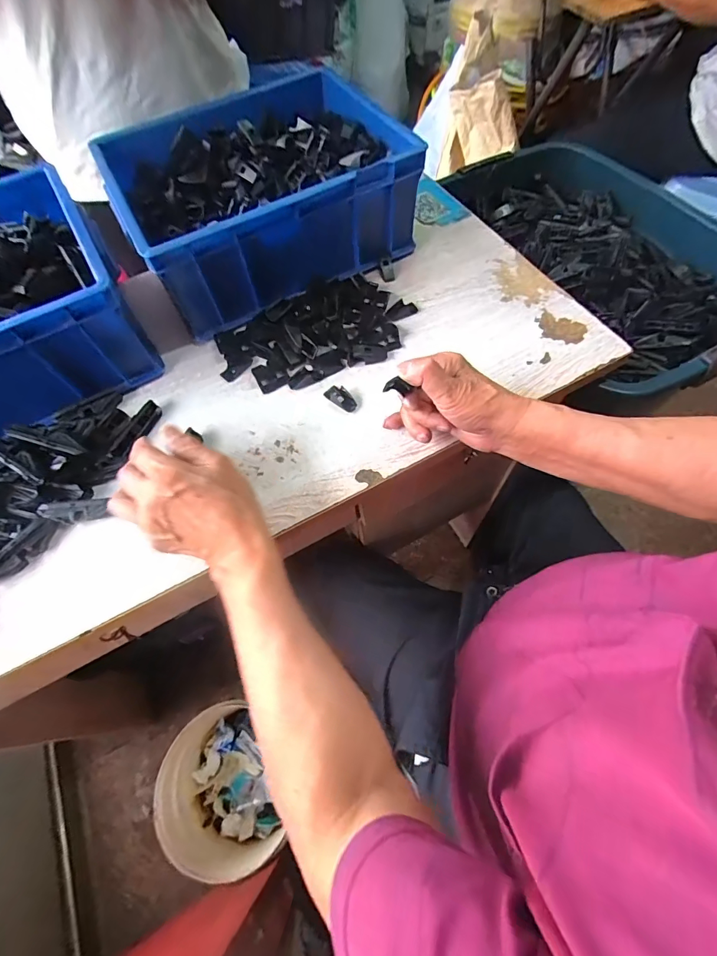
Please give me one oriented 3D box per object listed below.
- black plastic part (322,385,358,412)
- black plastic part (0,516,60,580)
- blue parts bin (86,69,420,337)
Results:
[{"bbox_3d":[-0.019,-0.092,0.461,0.040,0.008,0.020,33,69,18],"label":"black plastic part"},{"bbox_3d":[-0.324,0.070,0.396,0.021,0.024,0.073,38,71,20],"label":"black plastic part"},{"bbox_3d":[-0.119,-0.362,0.537,0.320,0.132,0.264,-25,65,-9],"label":"blue parts bin"}]

